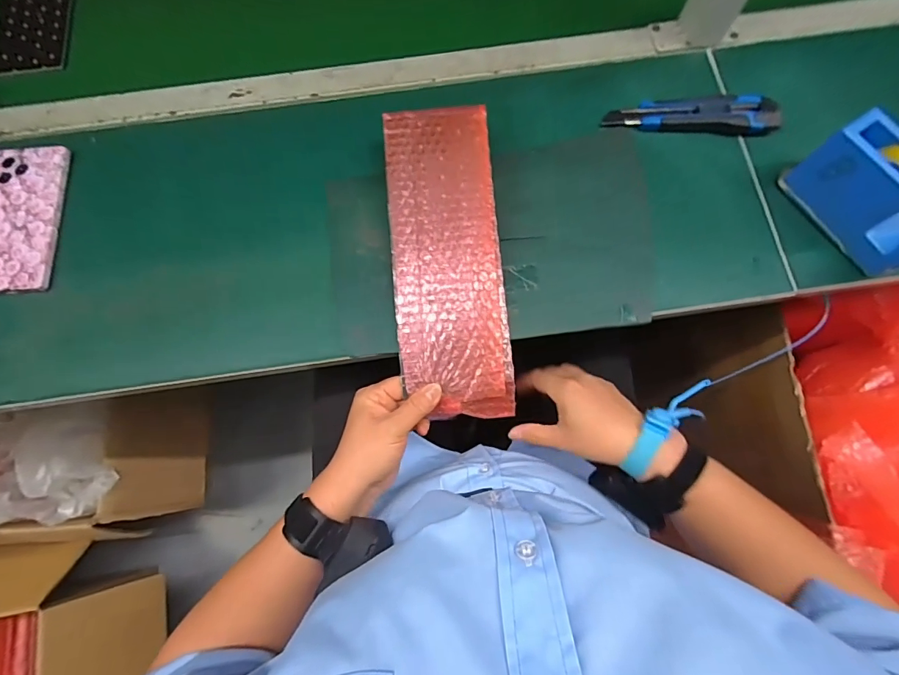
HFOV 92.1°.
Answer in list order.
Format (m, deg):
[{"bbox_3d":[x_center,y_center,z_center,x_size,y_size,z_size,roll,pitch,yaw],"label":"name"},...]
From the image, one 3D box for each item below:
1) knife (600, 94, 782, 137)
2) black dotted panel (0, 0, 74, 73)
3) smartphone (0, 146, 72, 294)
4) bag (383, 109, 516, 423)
[{"bbox_3d":[0.256,-0.239,0.462,0.171,0.020,0.041,5,76,2],"label":"knife"},{"bbox_3d":[-0.506,-0.392,0.529,0.102,0.011,0.170,-10,76,-2],"label":"black dotted panel"},{"bbox_3d":[-0.443,-0.125,0.448,0.074,0.011,0.166,-6,75,-1],"label":"smartphone"},{"bbox_3d":[-0.003,-0.075,0.420,0.104,0.018,0.297,-7,85,-1],"label":"bag"}]

